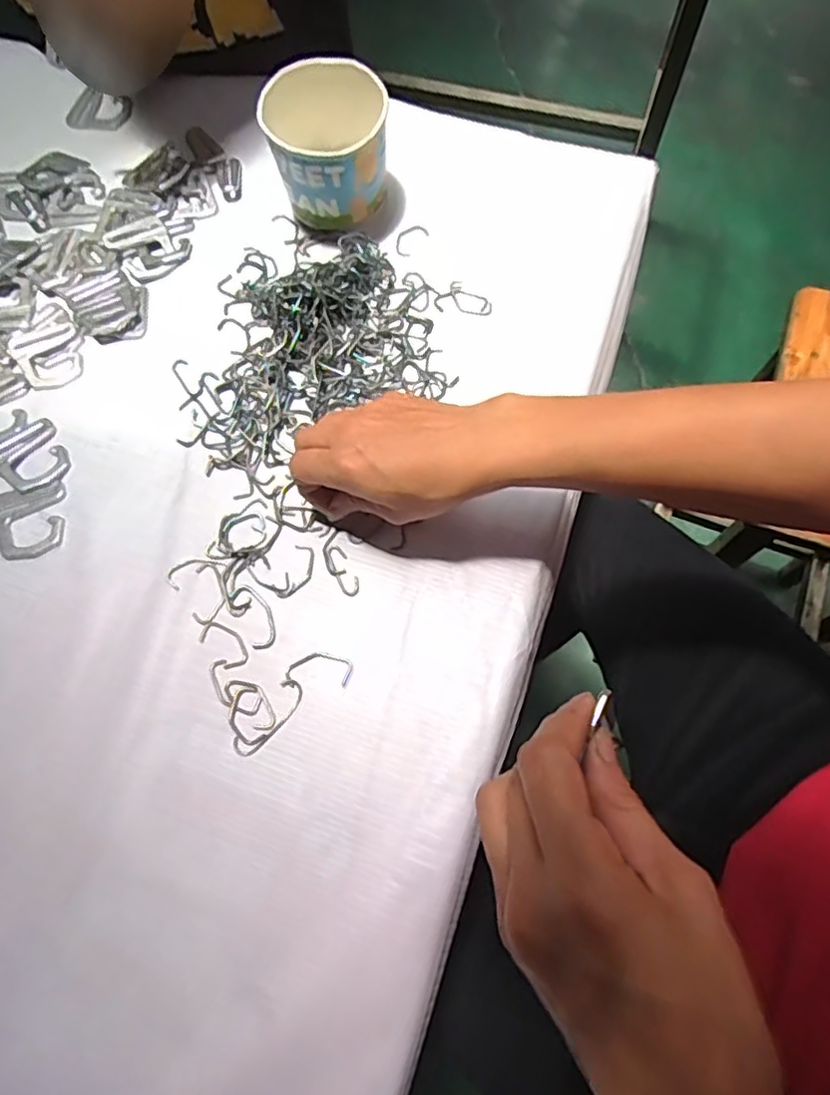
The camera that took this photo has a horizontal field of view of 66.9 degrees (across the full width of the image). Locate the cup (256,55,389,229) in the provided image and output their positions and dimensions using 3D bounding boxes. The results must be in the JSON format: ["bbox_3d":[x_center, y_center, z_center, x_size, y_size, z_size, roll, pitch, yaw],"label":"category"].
[{"bbox_3d":[-0.063,-0.295,0.467,0.088,0.075,0.093,-5,68,1],"label":"cup"}]

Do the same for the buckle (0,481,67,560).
[{"bbox_3d":[-0.250,-0.017,0.404,0.047,0.004,0.050,-11,68,-2],"label":"buckle"}]

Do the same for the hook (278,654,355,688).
[{"bbox_3d":[-0.056,0.071,0.364,0.040,0.005,0.019,-2,68,2],"label":"hook"}]

